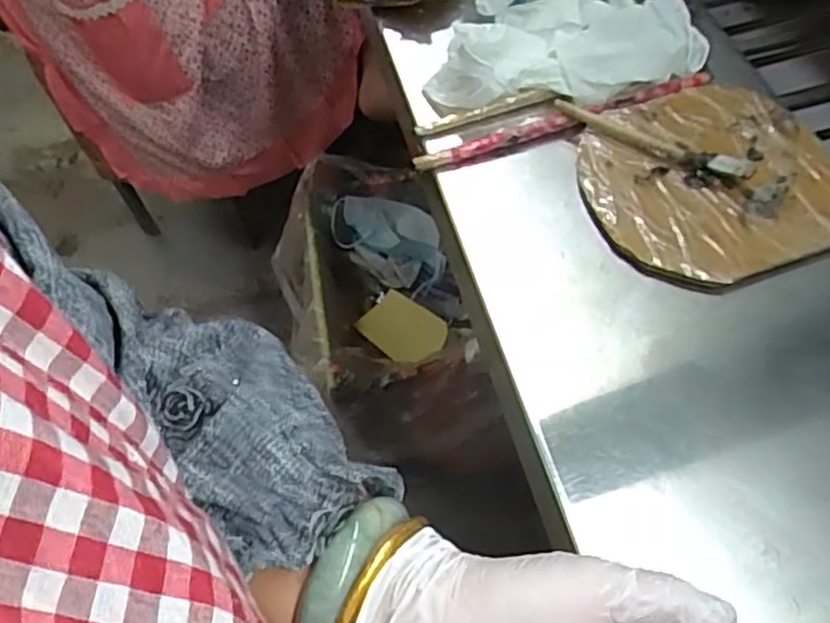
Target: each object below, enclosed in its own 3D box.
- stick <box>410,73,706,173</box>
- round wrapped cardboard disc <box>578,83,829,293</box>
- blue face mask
[{"bbox_3d":[0.103,-0.130,0.475,0.216,0.019,0.014,-20,58,-8],"label":"stick"},{"bbox_3d":[0.183,-0.087,0.441,0.157,0.015,0.149,-2,57,3],"label":"round wrapped cardboard disc"},{"bbox_3d":[-0.036,-0.089,0.948,0.152,0.084,0.096,13,59,12],"label":"blue face mask"}]

